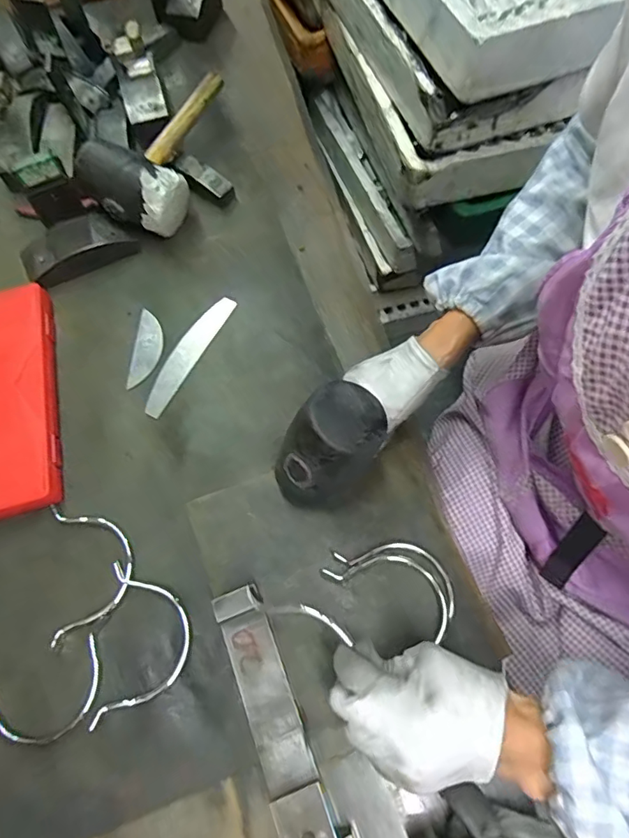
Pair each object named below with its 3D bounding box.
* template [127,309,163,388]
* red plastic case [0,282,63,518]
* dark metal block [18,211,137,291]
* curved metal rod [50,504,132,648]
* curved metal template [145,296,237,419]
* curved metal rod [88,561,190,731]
[{"bbox_3d":[-0.182,-0.079,0.556,0.031,0.004,0.093,3,66,4],"label":"template"},{"bbox_3d":[-0.310,-0.021,0.514,0.095,0.032,0.243,-14,66,-4],"label":"red plastic case"},{"bbox_3d":[-0.283,-0.204,0.606,0.124,0.037,0.069,-33,69,-12],"label":"dark metal block"},{"bbox_3d":[-0.200,0.130,0.457,0.070,0.013,0.119,-13,71,-3],"label":"curved metal rod"},{"bbox_3d":[-0.137,-0.072,0.551,0.029,0.004,0.155,27,72,8],"label":"curved metal template"},{"bbox_3d":[-0.141,0.186,0.426,0.067,0.020,0.123,0,66,2],"label":"curved metal rod"}]

